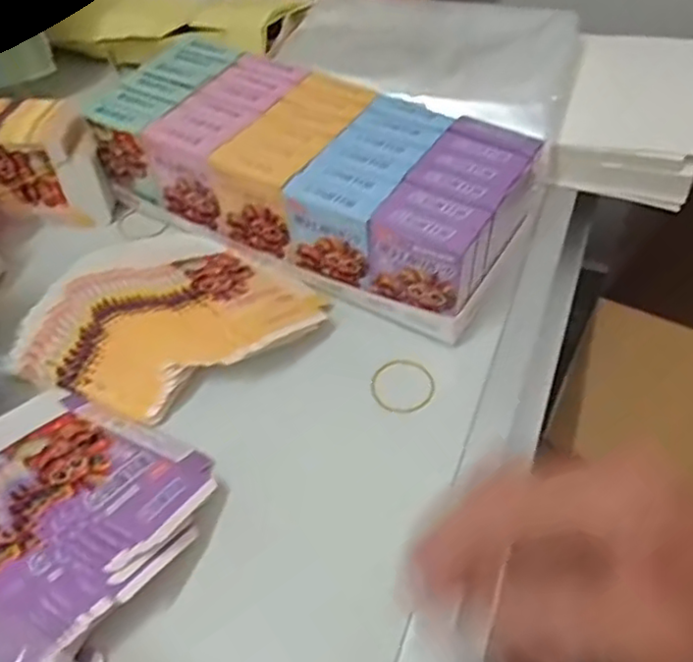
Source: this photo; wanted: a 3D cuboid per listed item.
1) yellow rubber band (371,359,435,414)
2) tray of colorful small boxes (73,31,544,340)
[{"bbox_3d":[0.039,0.037,0.462,0.041,0.004,0.041,-3,61,6],"label":"yellow rubber band"},{"bbox_3d":[-0.031,-0.128,0.532,0.330,0.092,0.148,23,58,21],"label":"tray of colorful small boxes"}]

